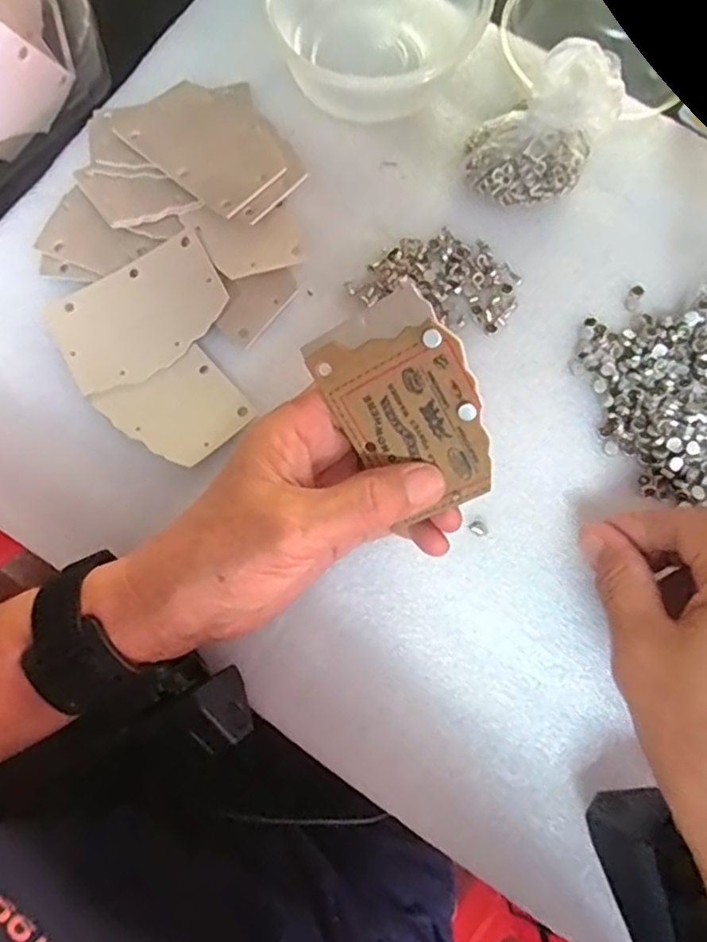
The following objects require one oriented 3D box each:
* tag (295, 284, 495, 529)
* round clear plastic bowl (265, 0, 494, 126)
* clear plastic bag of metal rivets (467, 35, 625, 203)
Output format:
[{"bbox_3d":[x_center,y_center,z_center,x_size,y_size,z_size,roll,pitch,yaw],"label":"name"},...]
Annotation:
[{"bbox_3d":[0.022,-0.024,0.246,0.054,0.005,0.082,-28,98,23],"label":"tag"},{"bbox_3d":[0.013,-0.235,0.324,0.109,0.050,0.105,-4,79,-1],"label":"round clear plastic bowl"},{"bbox_3d":[0.092,-0.166,0.309,0.052,0.053,0.061,35,81,6],"label":"clear plastic bag of metal rivets"}]

